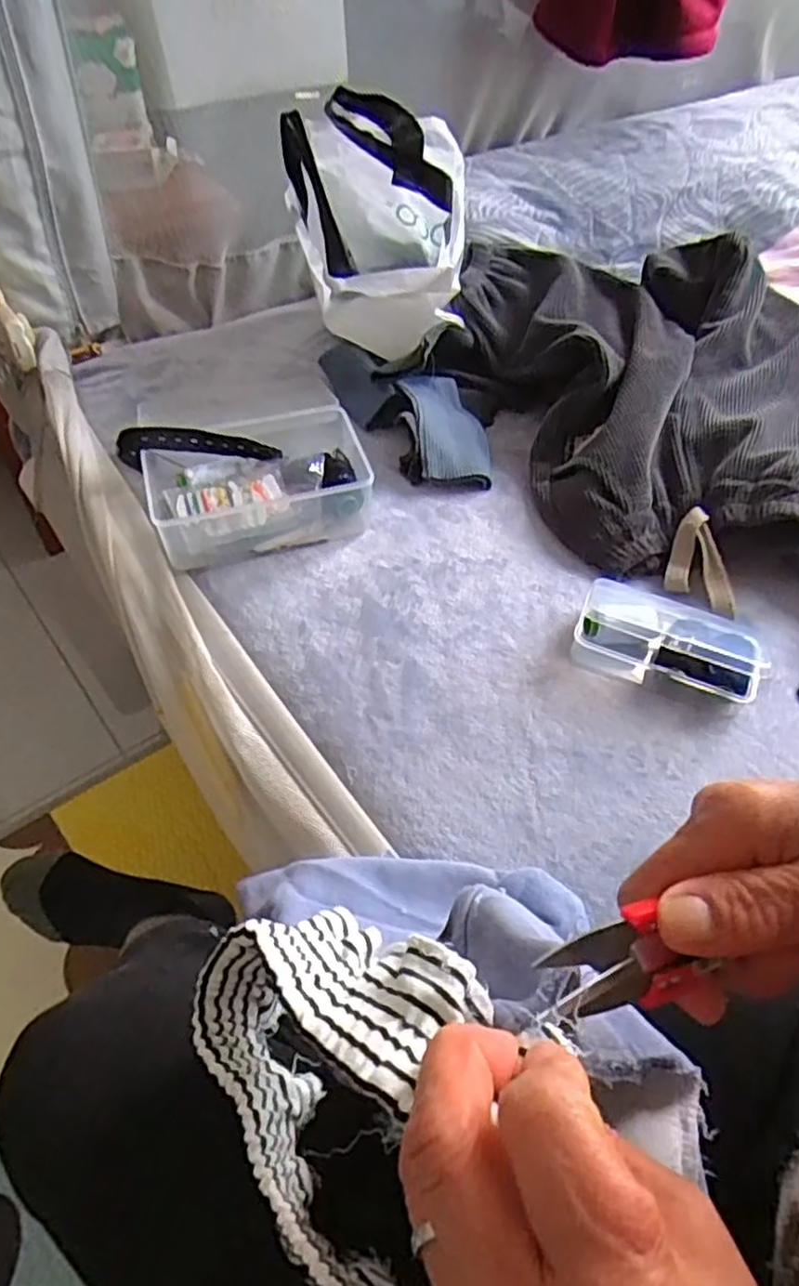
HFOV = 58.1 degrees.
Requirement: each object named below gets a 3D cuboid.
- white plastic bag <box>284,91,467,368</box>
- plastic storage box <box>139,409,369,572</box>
[{"bbox_3d":[-0.017,-0.404,0.683,0.143,0.190,0.255,2,51,-1],"label":"white plastic bag"},{"bbox_3d":[-0.117,-0.134,0.597,0.167,0.051,0.114,-11,52,-11],"label":"plastic storage box"}]

